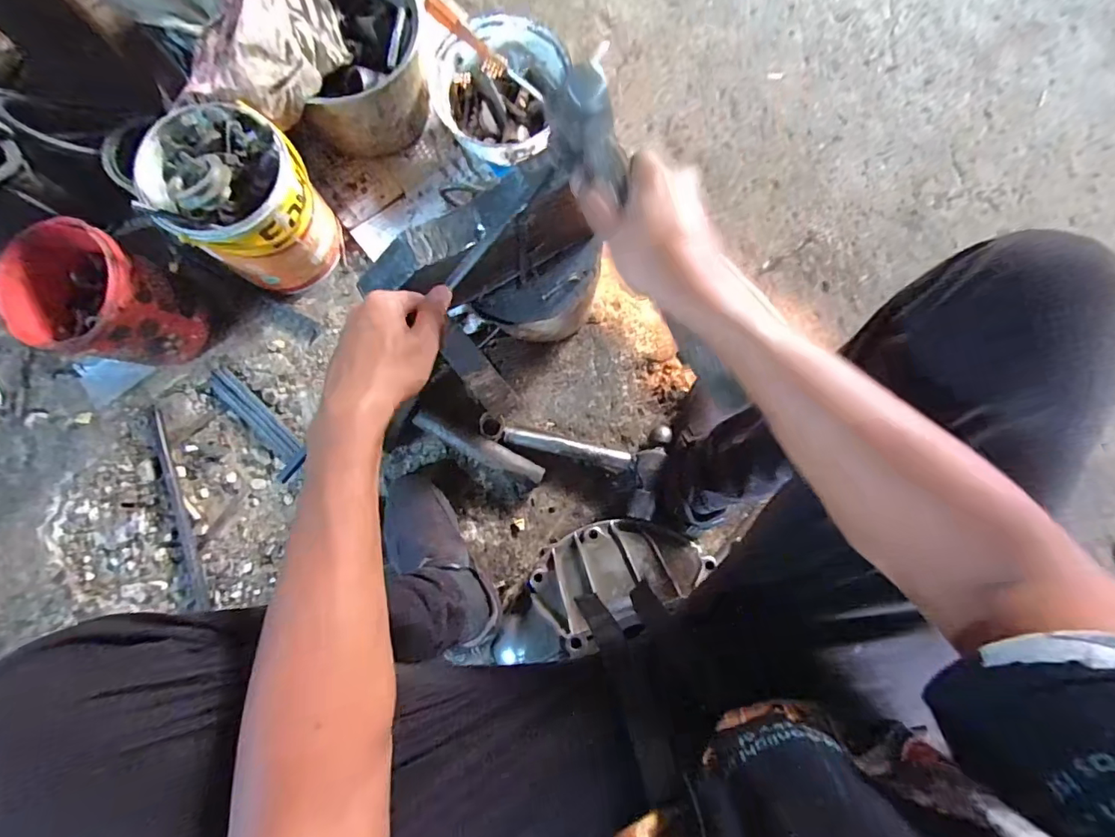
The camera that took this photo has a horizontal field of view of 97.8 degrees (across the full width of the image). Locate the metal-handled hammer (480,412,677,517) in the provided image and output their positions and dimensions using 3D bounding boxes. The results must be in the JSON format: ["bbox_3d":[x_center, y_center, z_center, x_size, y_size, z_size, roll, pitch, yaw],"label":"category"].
[{"bbox_3d":[0.019,0.061,0.719,0.275,0.049,0.136,9,80,1],"label":"metal-handled hammer"}]

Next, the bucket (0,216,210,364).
[{"bbox_3d":[-0.609,-0.150,0.669,0.157,0.172,0.150,0,81,0],"label":"bucket"}]

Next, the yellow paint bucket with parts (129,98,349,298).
[{"bbox_3d":[-0.425,-0.295,0.677,0.170,0.213,0.177,0,80,-1],"label":"yellow paint bucket with parts"}]

